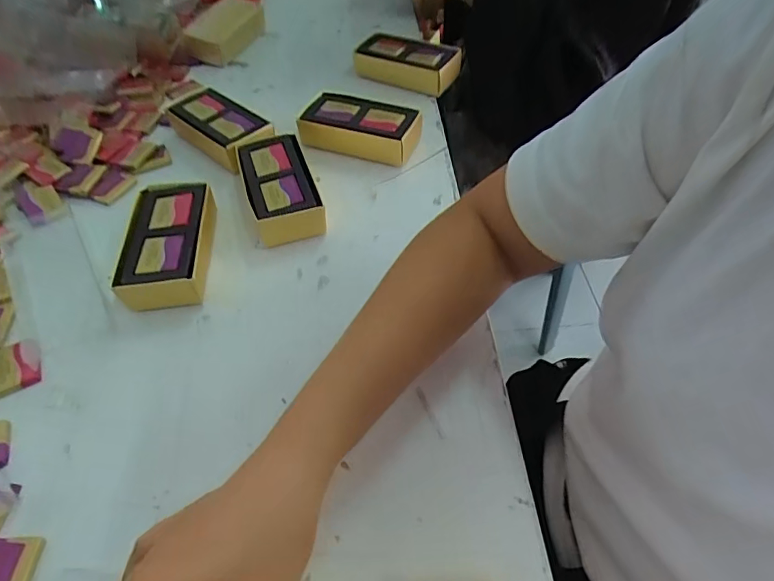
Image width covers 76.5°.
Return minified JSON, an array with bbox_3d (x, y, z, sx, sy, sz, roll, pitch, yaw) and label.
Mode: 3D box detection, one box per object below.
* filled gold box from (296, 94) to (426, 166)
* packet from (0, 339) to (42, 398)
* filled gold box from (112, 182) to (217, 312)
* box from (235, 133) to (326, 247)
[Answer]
[{"bbox_3d":[-0.027,-0.168,0.501,0.120,0.036,0.060,17,54,16],"label":"filled gold box"},{"bbox_3d":[-0.269,0.052,0.353,0.035,0.006,0.047,-26,54,-17],"label":"packet"},{"bbox_3d":[-0.180,-0.037,0.405,0.061,0.031,0.128,-8,51,-3],"label":"filled gold box"},{"bbox_3d":[-0.096,-0.091,0.445,0.059,0.035,0.120,-17,52,-10],"label":"box"}]

